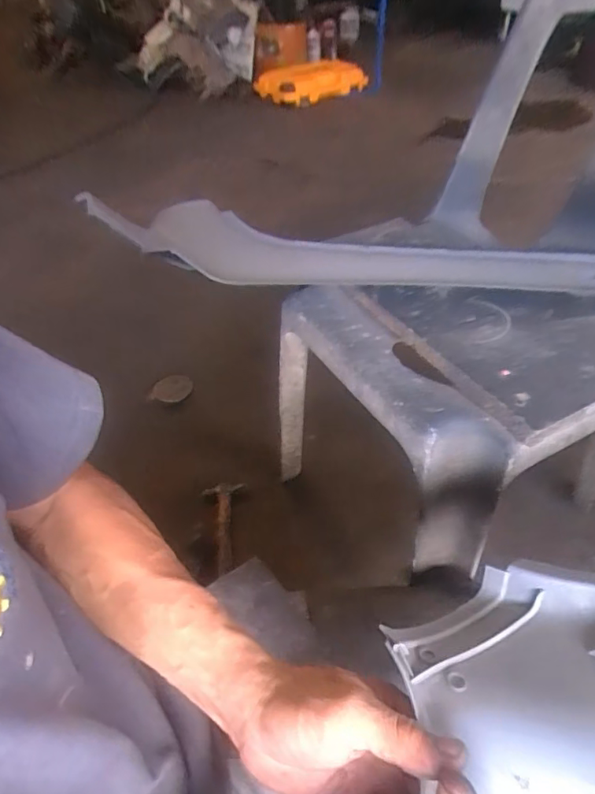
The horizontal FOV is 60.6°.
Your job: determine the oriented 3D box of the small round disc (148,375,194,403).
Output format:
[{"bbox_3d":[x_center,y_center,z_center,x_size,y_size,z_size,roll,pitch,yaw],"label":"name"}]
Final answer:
[{"bbox_3d":[-0.274,-0.017,1.124,0.076,0.025,0.088,26,52,19],"label":"small round disc"}]

